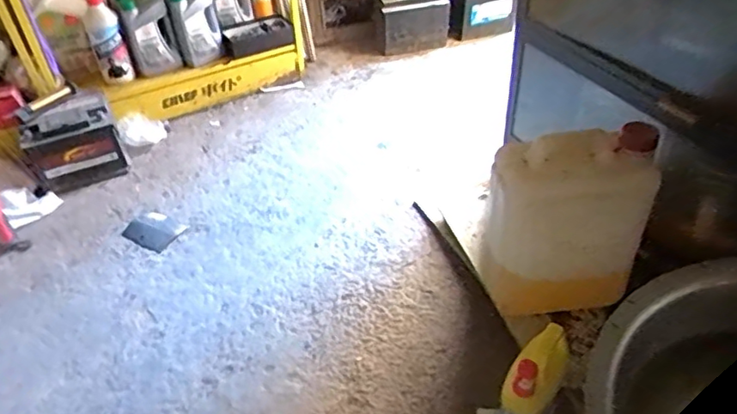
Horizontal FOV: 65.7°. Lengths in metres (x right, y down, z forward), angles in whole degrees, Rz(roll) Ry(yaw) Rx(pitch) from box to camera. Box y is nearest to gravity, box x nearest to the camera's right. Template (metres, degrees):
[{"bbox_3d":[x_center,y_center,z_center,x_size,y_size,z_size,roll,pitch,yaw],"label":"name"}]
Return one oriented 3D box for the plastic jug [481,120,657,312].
[{"bbox_3d":[0.356,0.040,1.045,0.256,0.335,0.190,-7,40,-4],"label":"plastic jug"}]

